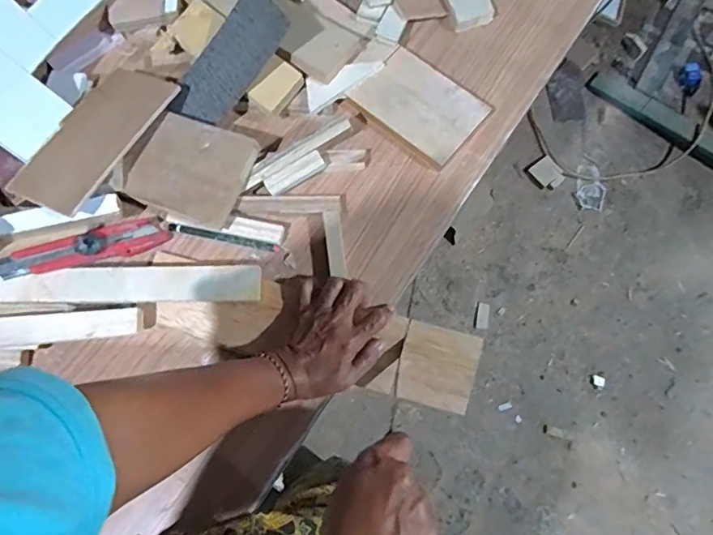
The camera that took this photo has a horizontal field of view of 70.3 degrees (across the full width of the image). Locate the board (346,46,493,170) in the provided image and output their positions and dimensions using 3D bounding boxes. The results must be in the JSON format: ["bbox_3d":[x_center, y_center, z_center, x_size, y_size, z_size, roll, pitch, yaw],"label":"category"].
[{"bbox_3d":[0.068,-0.171,0.540,0.124,0.020,0.081,38,82,11],"label":"board"}]

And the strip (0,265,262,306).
[{"bbox_3d":[-0.226,0.018,0.486,0.264,0.015,0.035,-1,74,1],"label":"strip"}]

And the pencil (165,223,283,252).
[{"bbox_3d":[-0.135,-0.030,0.513,0.115,0.011,0.007,11,73,4],"label":"pencil"}]

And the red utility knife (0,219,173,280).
[{"bbox_3d":[-0.276,-0.018,0.490,0.174,0.022,0.033,-16,72,-18],"label":"red utility knife"}]

